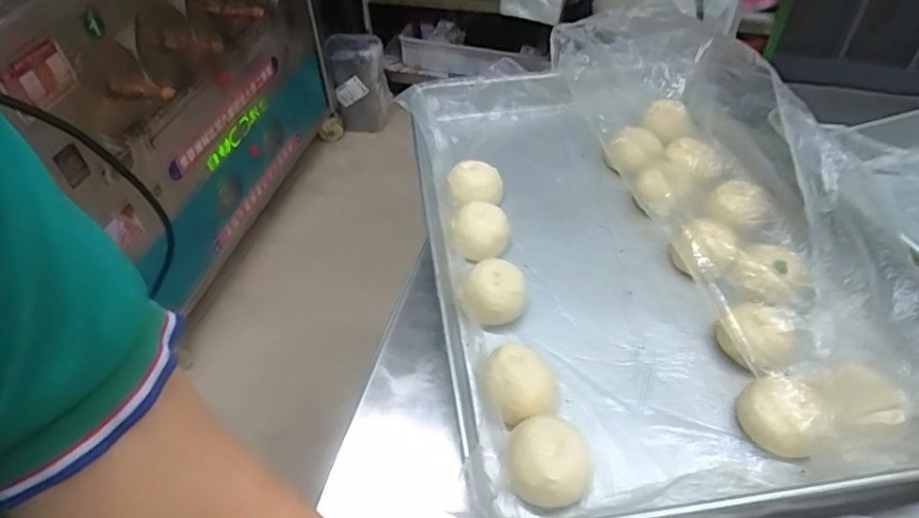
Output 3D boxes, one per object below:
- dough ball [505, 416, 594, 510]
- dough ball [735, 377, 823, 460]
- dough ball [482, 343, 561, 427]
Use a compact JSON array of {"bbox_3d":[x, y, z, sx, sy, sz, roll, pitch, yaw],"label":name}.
[{"bbox_3d":[0.071,0.161,0.460,0.065,0.038,0.068,17,49,17],"label":"dough ball"},{"bbox_3d":[0.262,0.128,0.478,0.052,0.050,0.050,-1,46,1],"label":"dough ball"},{"bbox_3d":[0.053,0.112,0.508,0.060,0.042,0.066,-1,46,1],"label":"dough ball"}]

